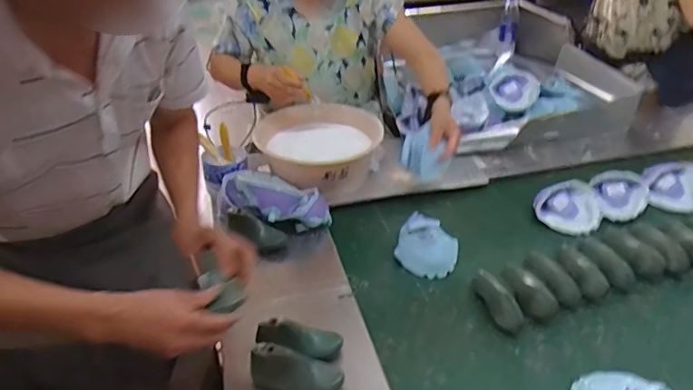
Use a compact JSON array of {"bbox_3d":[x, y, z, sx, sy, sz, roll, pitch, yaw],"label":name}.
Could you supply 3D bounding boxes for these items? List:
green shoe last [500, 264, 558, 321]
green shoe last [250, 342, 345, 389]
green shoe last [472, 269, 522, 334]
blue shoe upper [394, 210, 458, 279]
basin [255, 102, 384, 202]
[{"bbox_3d":[0.330,0.176,0.943,0.049,0.044,0.133,-12,36,-13],"label":"green shoe last"},{"bbox_3d":[-0.078,0.270,0.760,0.137,0.063,0.055,7,36,15],"label":"green shoe last"},{"bbox_3d":[0.279,0.189,0.938,0.045,0.048,0.138,-13,36,-14],"label":"green shoe last"},{"bbox_3d":[0.166,0.103,1.045,0.120,0.068,0.118,8,36,16],"label":"blue shoe upper"},{"bbox_3d":[-0.063,-0.116,1.243,0.260,0.154,0.250,-2,35,1],"label":"basin"}]

